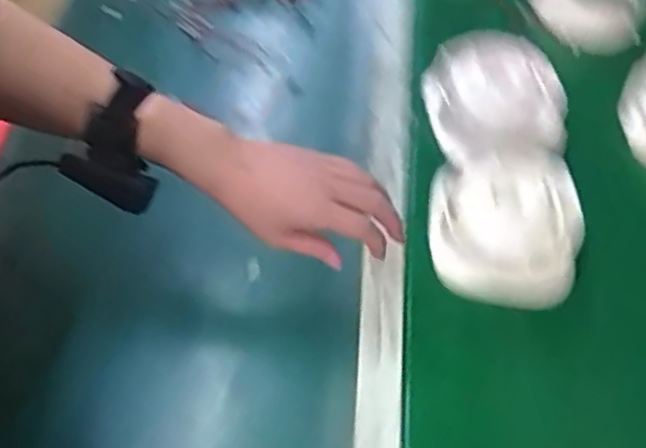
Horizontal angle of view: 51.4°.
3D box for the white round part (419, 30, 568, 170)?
[{"bbox_3d":[0.191,-0.134,0.730,0.139,0.052,0.166,-11,59,-8],"label":"white round part"}]

